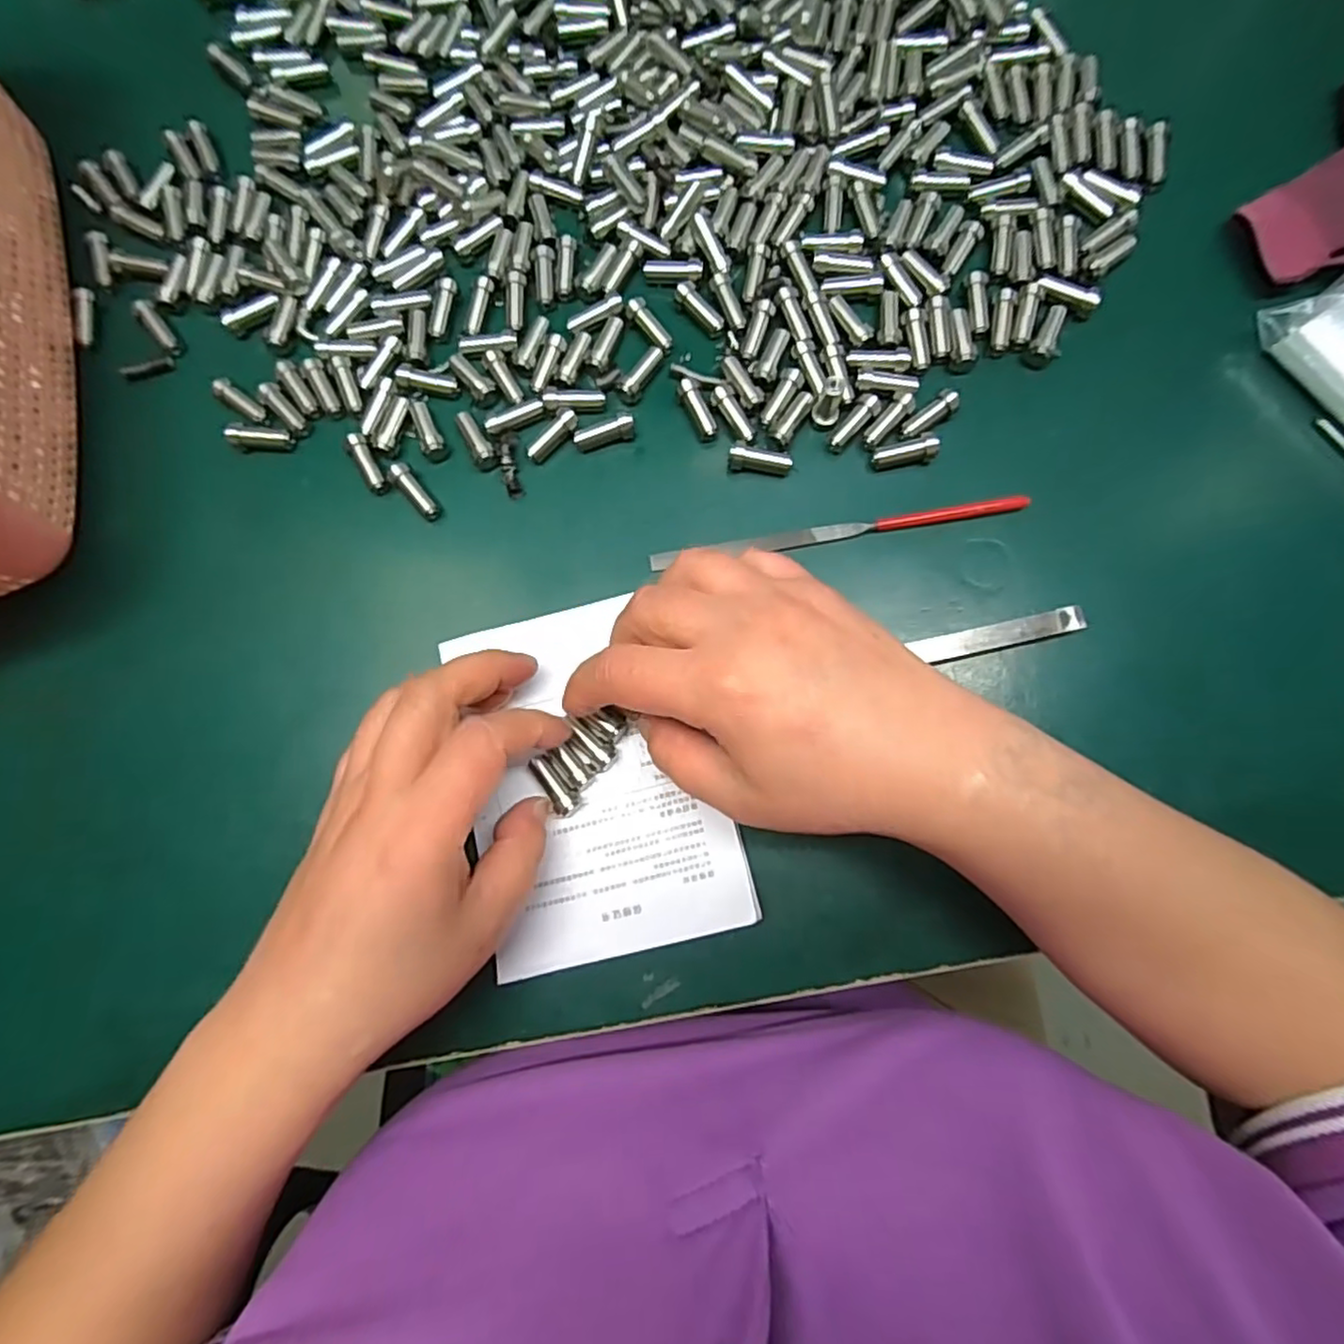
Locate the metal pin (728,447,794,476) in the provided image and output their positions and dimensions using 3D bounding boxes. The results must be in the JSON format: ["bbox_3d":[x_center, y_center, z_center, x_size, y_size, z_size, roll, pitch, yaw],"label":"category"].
[{"bbox_3d":[0.039,-0.091,0.287,0.029,0.007,0.009,5,81,-10],"label":"metal pin"}]

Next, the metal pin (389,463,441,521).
[{"bbox_3d":[-0.113,-0.079,0.292,0.008,0.010,0.027,-36,82,-3],"label":"metal pin"}]

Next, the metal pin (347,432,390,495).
[{"bbox_3d":[-0.135,-0.093,0.295,0.008,0.009,0.028,-28,81,-2],"label":"metal pin"}]

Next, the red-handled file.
[{"bbox_3d":[0.071,-0.060,0.286,0.160,0.007,0.009,-10,81,1],"label":"red-handled file"}]

